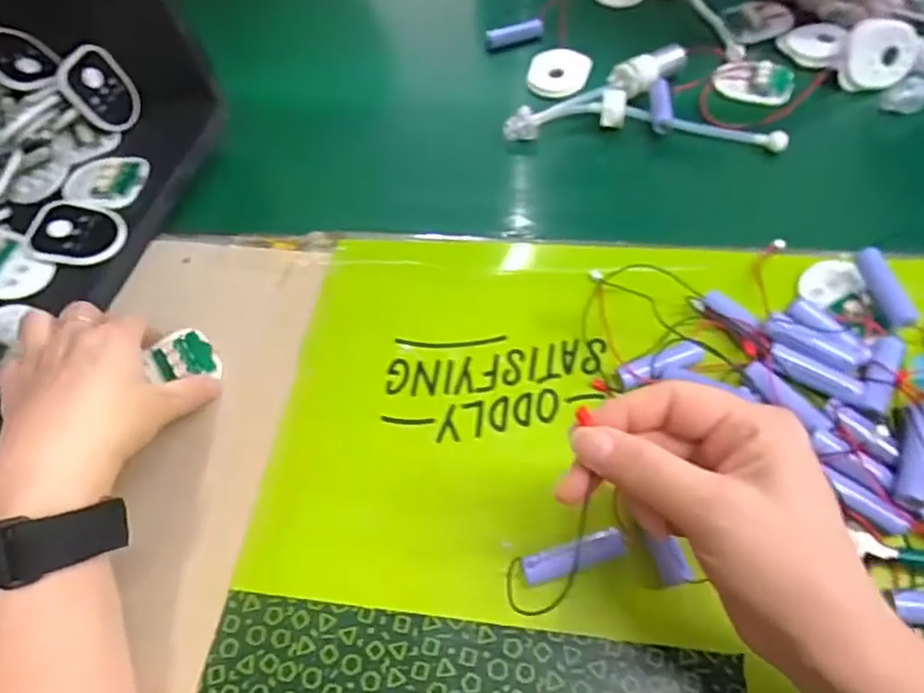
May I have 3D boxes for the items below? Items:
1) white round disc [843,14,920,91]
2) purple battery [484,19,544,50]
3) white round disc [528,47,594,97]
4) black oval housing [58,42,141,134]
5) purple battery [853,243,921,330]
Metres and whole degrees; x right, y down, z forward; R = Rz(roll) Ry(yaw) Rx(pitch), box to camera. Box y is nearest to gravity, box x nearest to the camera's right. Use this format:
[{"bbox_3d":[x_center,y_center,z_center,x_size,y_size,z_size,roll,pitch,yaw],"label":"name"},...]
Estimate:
[{"bbox_3d":[0.328,-0.231,0.500,0.058,0.052,0.011,-25,24,5],"label":"white round disc"},{"bbox_3d":[0.048,-0.287,0.593,0.052,0.017,0.015,-11,55,-1],"label":"purple battery"},{"bbox_3d":[0.084,-0.238,0.557,0.050,0.012,0.052,-3,55,4],"label":"white round disc"},{"bbox_3d":[-0.283,-0.199,0.503,0.015,0.060,0.052,3,46,32],"label":"black oval housing"},{"bbox_3d":[0.236,-0.033,0.359,0.013,0.017,0.052,-10,55,0],"label":"purple battery"}]

